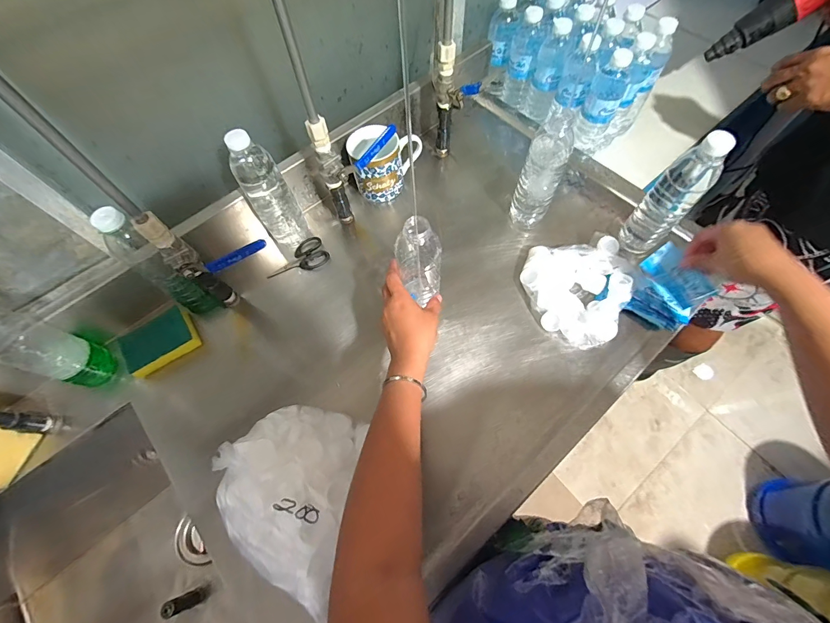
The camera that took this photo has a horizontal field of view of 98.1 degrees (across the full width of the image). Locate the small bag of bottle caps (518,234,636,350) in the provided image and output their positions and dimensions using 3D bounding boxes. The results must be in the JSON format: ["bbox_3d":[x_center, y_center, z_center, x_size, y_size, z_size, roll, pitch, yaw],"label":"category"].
[{"bbox_3d":[0.267,-0.033,0.574,0.158,0.036,0.167,-15,65,-3],"label":"small bag of bottle caps"}]

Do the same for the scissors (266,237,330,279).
[{"bbox_3d":[-0.209,-0.093,0.636,0.110,0.019,0.054,-20,65,-6],"label":"scissors"}]

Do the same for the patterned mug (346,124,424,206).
[{"bbox_3d":[-0.062,-0.274,0.659,0.102,0.096,0.119,36,72,18],"label":"patterned mug"}]

